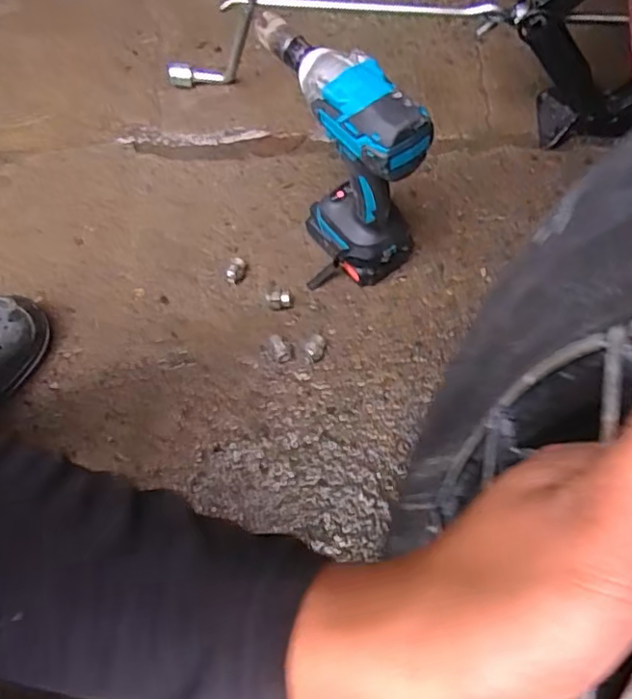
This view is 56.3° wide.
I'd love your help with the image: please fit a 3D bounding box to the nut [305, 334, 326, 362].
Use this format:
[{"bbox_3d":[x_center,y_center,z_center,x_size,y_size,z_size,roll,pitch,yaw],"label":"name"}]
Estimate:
[{"bbox_3d":[0.000,-0.002,0.623,0.016,0.022,0.021,16,66,14],"label":"nut"}]

